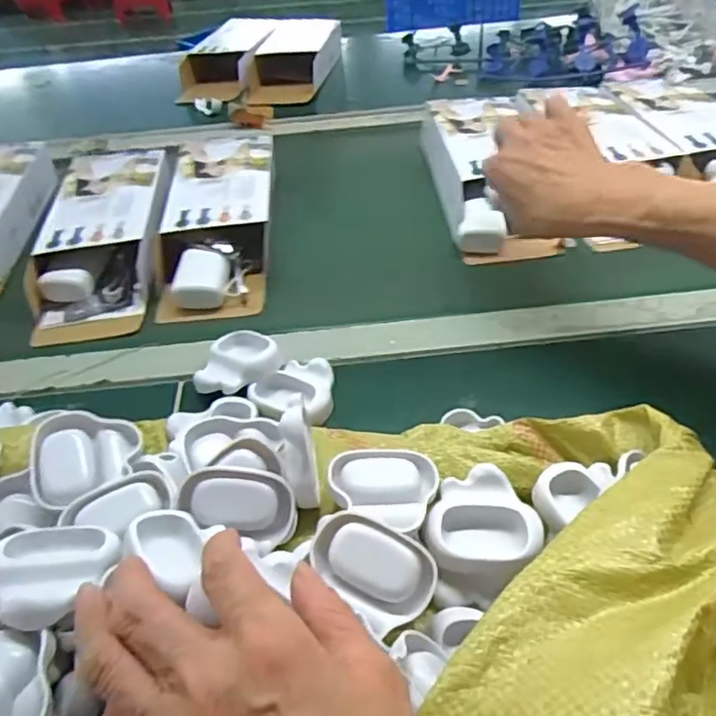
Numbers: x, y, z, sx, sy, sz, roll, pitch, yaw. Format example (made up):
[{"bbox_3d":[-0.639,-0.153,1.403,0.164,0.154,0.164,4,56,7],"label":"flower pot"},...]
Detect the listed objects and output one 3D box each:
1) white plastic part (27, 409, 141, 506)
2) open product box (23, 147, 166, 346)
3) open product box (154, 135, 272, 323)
[{"bbox_3d":[-0.170,0.065,0.380,0.060,0.020,0.059,12,55,-5],"label":"white plastic part"},{"bbox_3d":[-0.244,-0.124,0.589,0.105,0.040,0.245,-4,50,1],"label":"open product box"},{"bbox_3d":[-0.135,-0.141,0.594,0.104,0.042,0.241,-7,50,-1],"label":"open product box"}]

